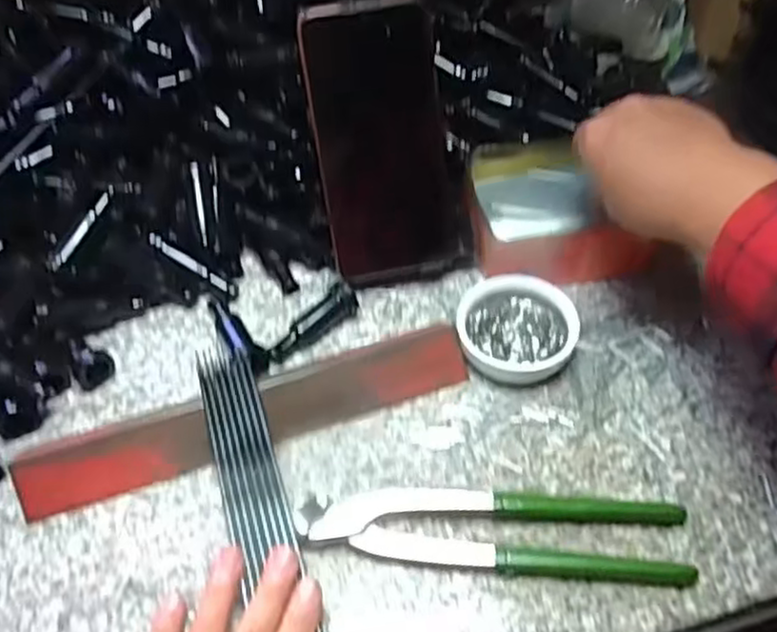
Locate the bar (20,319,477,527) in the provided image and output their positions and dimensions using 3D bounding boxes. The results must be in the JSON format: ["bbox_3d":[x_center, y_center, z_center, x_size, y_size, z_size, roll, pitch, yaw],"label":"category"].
[{"bbox_3d":[-0.077,0.056,0.404,0.254,0.032,0.025,-16,52,-11],"label":"bar"}]

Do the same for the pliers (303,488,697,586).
[{"bbox_3d":[0.054,0.108,0.369,0.196,0.017,0.045,2,51,4],"label":"pliers"}]

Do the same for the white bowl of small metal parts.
[{"bbox_3d":[0.081,0.007,0.444,0.071,0.026,0.074,-1,51,1],"label":"white bowl of small metal parts"}]

